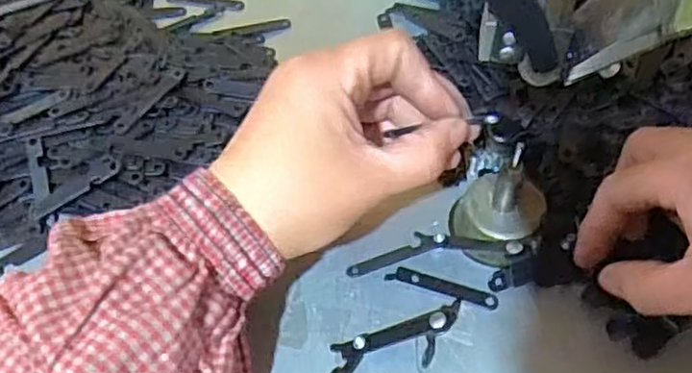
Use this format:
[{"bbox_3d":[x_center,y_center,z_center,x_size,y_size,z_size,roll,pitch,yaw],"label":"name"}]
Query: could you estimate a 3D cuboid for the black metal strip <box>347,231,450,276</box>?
[{"bbox_3d":[0.025,0.032,0.340,0.051,0.004,0.013,-17,51,-6],"label":"black metal strip"}]

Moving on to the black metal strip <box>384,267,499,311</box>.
[{"bbox_3d":[0.046,0.048,0.328,0.053,0.004,0.008,17,57,13],"label":"black metal strip"}]

